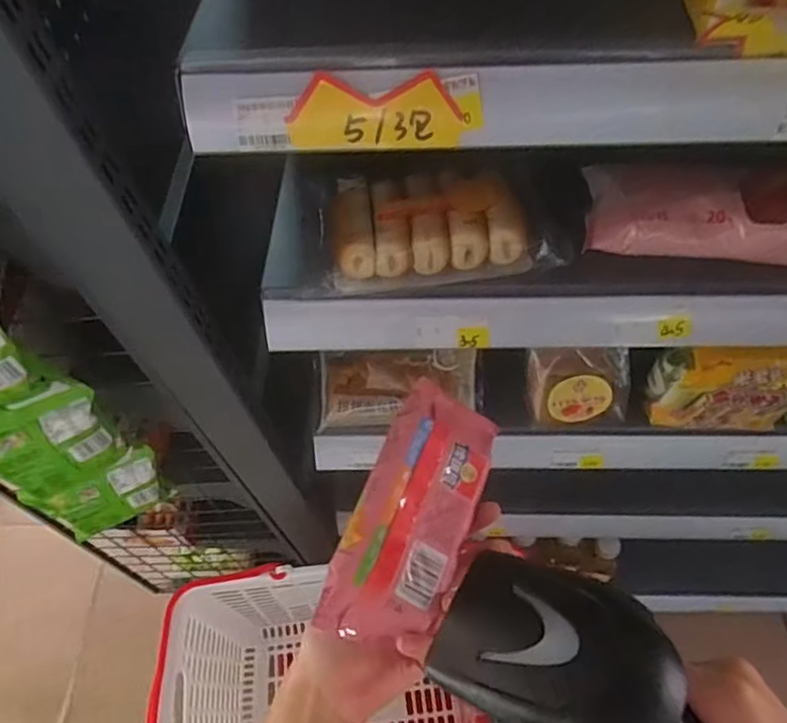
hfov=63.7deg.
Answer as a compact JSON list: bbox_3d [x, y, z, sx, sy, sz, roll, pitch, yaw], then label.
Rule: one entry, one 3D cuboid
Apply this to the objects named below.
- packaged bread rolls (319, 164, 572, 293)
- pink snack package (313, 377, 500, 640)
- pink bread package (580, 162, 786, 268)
[{"bbox_3d":[0.033,-0.113,0.524,0.175,0.049,0.103,-4,57,1],"label":"packaged bread rolls"},{"bbox_3d":[0.008,0.087,0.376,0.065,0.032,0.151,34,61,-11],"label":"pink snack package"},{"bbox_3d":[0.258,-0.117,0.498,0.196,0.051,0.084,8,58,9],"label":"pink bread package"}]

